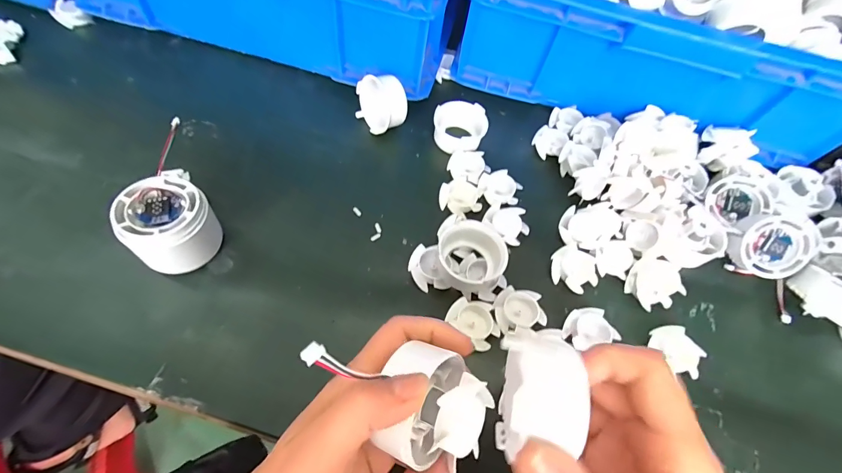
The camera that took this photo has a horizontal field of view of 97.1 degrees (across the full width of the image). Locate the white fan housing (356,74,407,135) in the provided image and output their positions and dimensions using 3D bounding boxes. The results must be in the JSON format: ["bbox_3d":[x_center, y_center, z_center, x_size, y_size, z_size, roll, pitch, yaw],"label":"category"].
[{"bbox_3d":[-0.041,-0.134,0.377,0.053,0.052,0.025,9,28,45],"label":"white fan housing"}]

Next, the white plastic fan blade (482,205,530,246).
[{"bbox_3d":[0.080,-0.014,0.343,0.041,0.010,0.033,41,65,15],"label":"white plastic fan blade"}]

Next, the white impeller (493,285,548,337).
[{"bbox_3d":[0.078,0.063,0.301,0.039,0.017,0.038,3,62,-5],"label":"white impeller"}]

